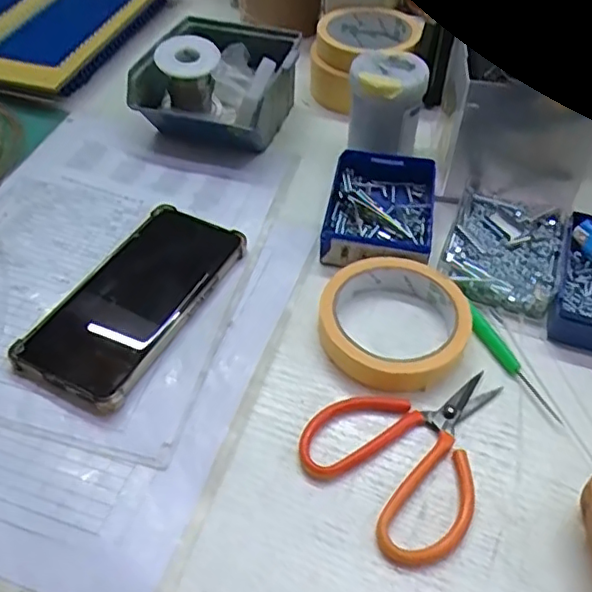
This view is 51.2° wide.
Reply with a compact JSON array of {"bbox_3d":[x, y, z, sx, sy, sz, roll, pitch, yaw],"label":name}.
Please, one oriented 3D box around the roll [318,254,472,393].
[{"bbox_3d":[0.063,0.010,0.400,0.094,0.026,0.101,0,48,0],"label":"roll"}]

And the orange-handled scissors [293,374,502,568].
[{"bbox_3d":[0.071,0.082,0.352,0.119,0.006,0.098,-33,56,-26],"label":"orange-handled scissors"}]

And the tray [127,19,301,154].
[{"bbox_3d":[-0.062,-0.190,0.545,0.114,0.083,0.153,18,50,16],"label":"tray"}]

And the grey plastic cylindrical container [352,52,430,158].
[{"bbox_3d":[0.075,-0.157,0.512,0.061,0.070,0.060,0,48,0],"label":"grey plastic cylindrical container"}]

